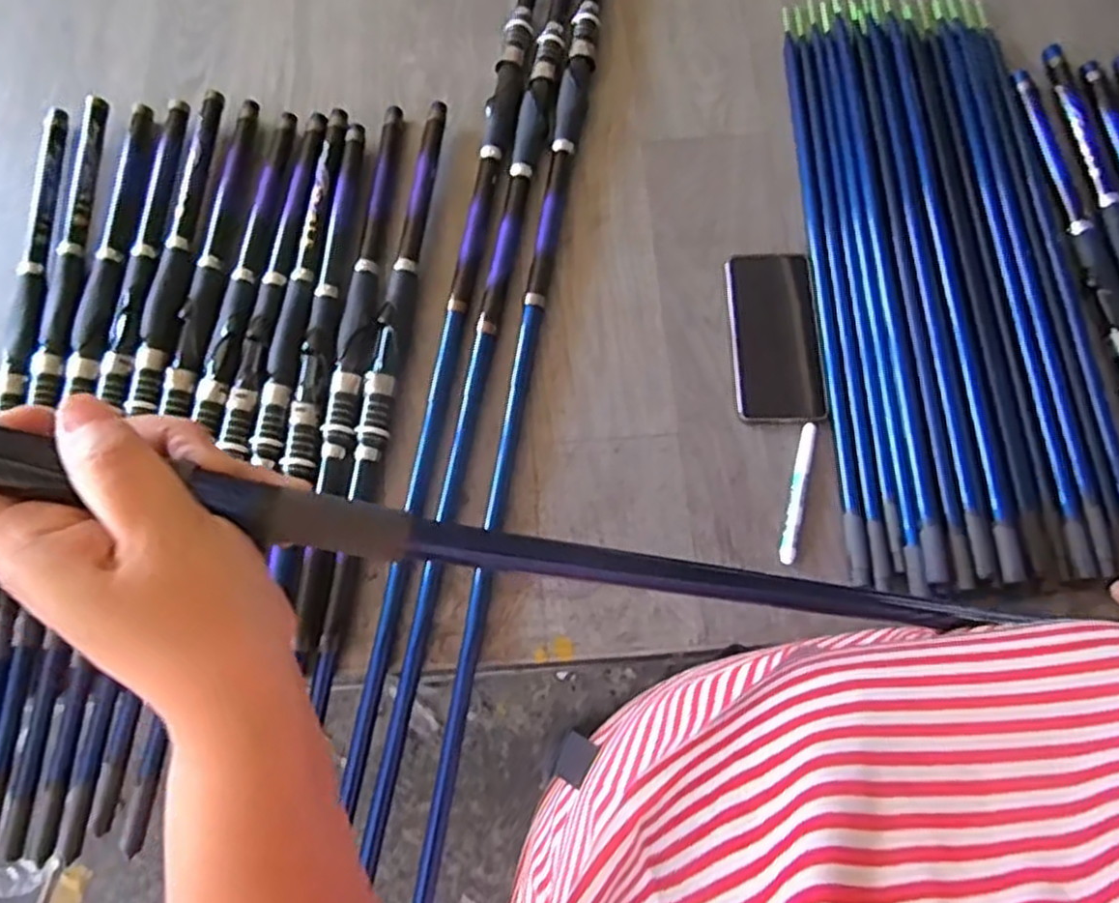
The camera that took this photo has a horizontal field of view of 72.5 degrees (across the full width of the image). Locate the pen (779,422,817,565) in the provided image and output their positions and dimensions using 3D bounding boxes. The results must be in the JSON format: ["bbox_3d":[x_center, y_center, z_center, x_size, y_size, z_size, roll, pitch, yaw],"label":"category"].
[{"bbox_3d":[0.195,0.031,0.621,0.011,0.010,0.119,14,72,7],"label":"pen"}]

